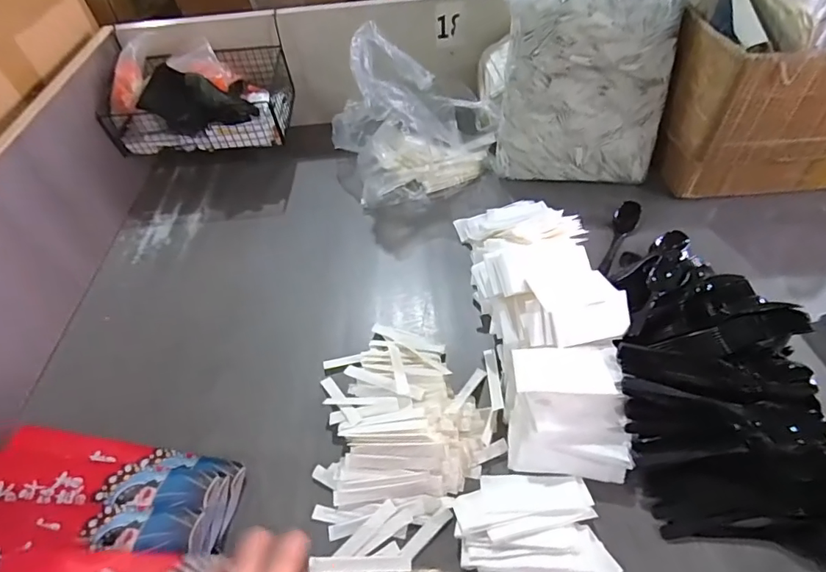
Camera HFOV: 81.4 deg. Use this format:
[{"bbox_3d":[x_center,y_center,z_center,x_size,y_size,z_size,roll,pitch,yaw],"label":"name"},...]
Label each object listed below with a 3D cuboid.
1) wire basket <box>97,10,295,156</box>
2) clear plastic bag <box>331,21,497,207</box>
[{"bbox_3d":[-0.345,-0.312,0.776,0.269,0.118,0.144,-5,51,0],"label":"wire basket"},{"bbox_3d":[-0.001,-0.254,0.719,0.237,0.206,0.146,-11,51,-4],"label":"clear plastic bag"}]

